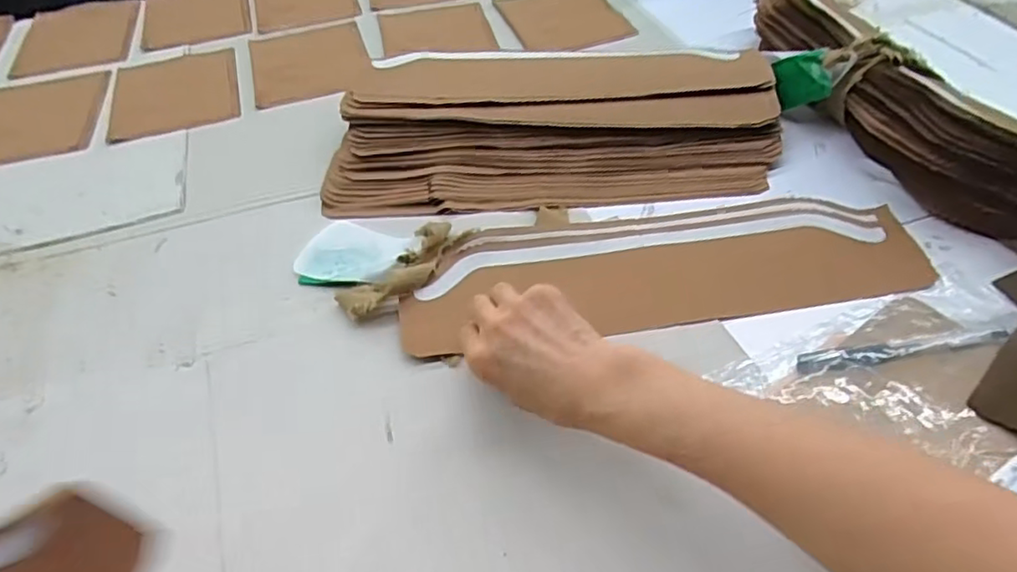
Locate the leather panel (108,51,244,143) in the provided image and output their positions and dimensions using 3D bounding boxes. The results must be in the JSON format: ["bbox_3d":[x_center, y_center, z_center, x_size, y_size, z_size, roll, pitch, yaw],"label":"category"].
[{"bbox_3d":[-0.408,-0.238,0.780,0.148,0.004,0.187,-16,47,-11],"label":"leather panel"}]

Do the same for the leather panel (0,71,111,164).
[{"bbox_3d":[-0.565,-0.199,0.753,0.152,0.009,0.185,-14,47,-9],"label":"leather panel"}]

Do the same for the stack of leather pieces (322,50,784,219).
[{"bbox_3d":[0.043,-0.159,0.615,0.418,0.052,0.184,-1,46,4],"label":"stack of leather pieces"}]

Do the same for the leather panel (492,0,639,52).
[{"bbox_3d":[0.075,-0.359,0.850,0.144,0.009,0.216,-15,44,-8],"label":"leather panel"}]

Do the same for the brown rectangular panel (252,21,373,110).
[{"bbox_3d":[-0.256,-0.290,0.819,0.144,0.004,0.186,-16,48,-9],"label":"brown rectangular panel"}]

